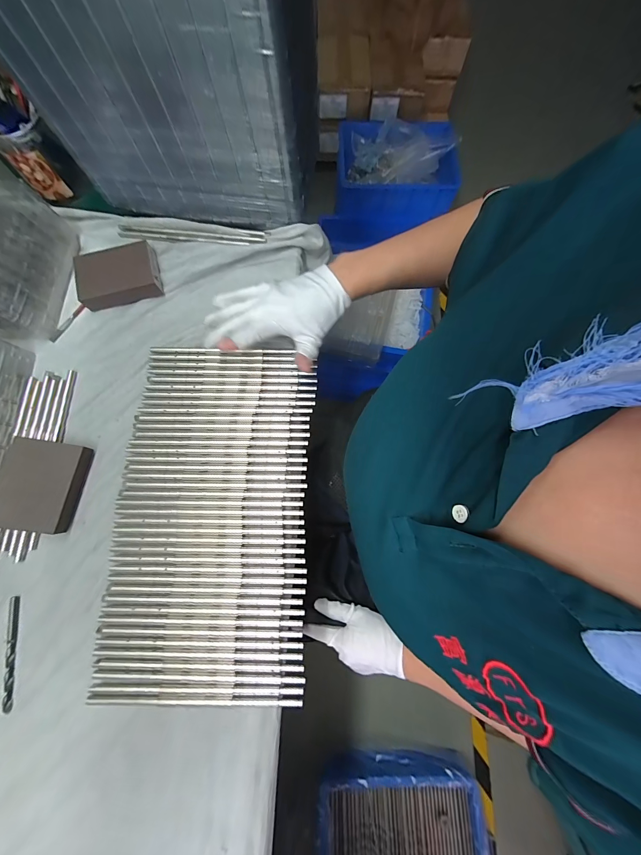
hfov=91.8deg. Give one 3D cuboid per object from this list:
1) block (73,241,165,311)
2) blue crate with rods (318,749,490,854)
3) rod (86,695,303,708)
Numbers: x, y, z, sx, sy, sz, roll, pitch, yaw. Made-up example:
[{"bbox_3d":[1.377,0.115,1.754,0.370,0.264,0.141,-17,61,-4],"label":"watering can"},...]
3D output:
[{"bbox_3d":[-0.266,-0.202,0.413,0.098,0.032,0.076,-9,75,-2],"label":"block"},{"bbox_3d":[0.210,1.088,0.790,0.431,0.111,0.402,2,75,1],"label":"blue crate with rods"},{"bbox_3d":[-0.124,0.269,0.306,0.209,0.004,0.009,1,75,1],"label":"rod"}]

